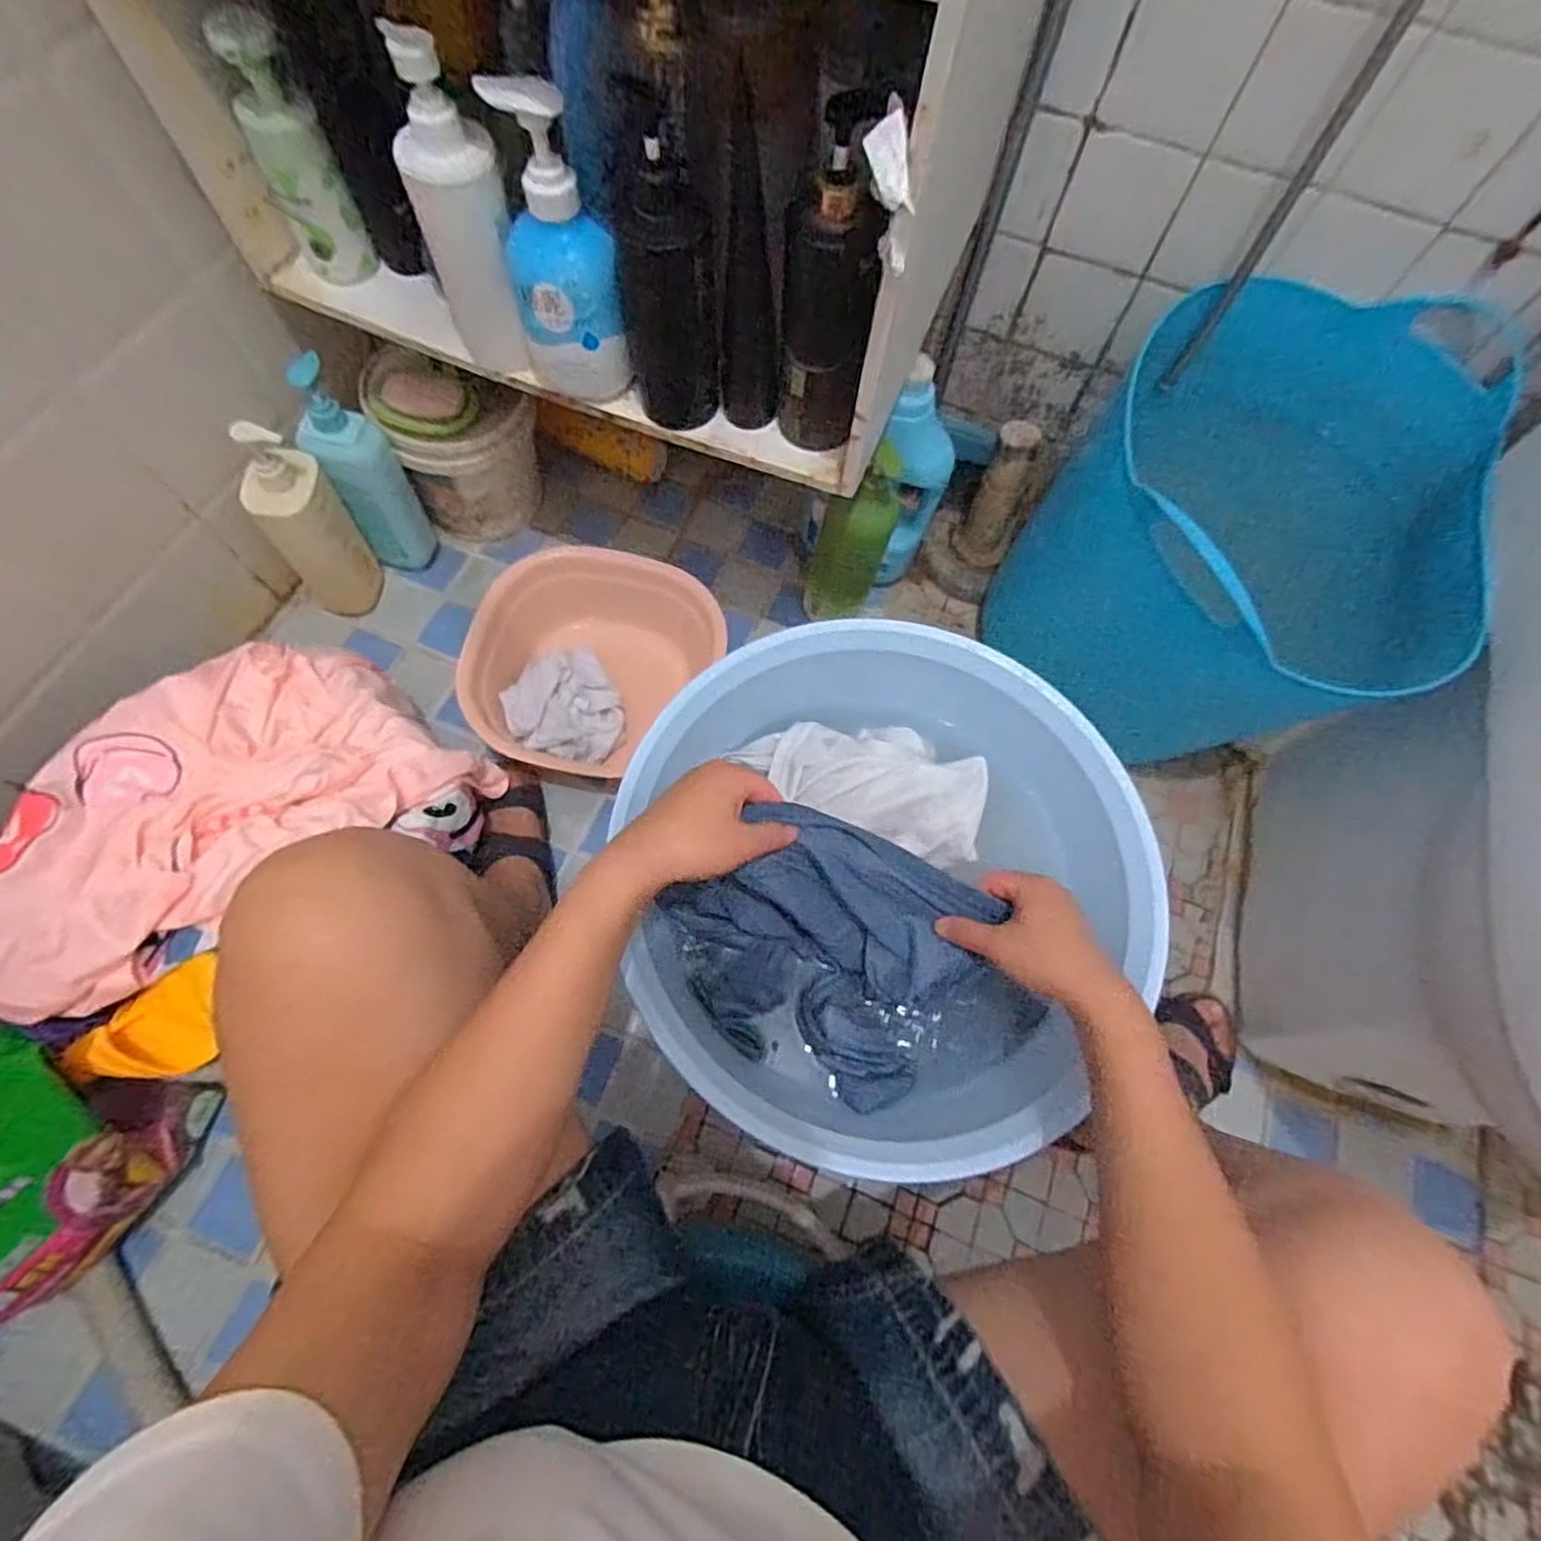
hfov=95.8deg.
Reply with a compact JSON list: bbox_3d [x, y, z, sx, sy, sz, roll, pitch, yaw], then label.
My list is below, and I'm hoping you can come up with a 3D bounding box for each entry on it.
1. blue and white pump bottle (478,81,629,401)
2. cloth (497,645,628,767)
[{"bbox_3d":[-0.156,-0.373,0.521,0.075,0.191,0.077,-14,70,-9],"label":"blue and white pump bottle"},{"bbox_3d":[-0.233,-0.069,0.804,0.125,0.049,0.135,-41,76,-17],"label":"cloth"}]

